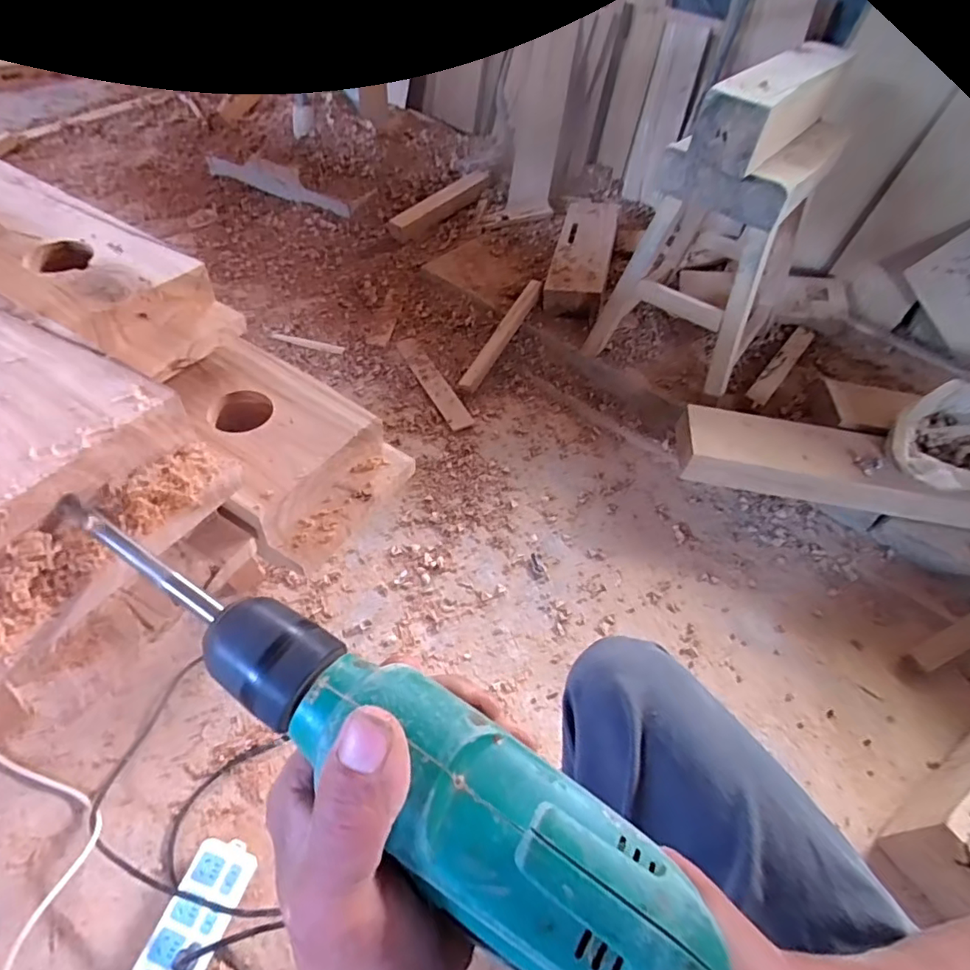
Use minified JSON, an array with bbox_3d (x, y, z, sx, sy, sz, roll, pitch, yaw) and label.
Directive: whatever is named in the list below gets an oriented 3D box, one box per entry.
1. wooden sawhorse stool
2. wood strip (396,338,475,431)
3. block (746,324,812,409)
[{"bbox_3d":[0.474,-0.516,1.173,0.329,0.566,0.418,30,53,18],"label":"wooden sawhorse stool"},{"bbox_3d":[-0.127,-0.257,1.400,0.060,0.008,0.331,-21,58,-20],"label":"wood strip"},{"bbox_3d":[0.702,-0.290,1.329,0.045,0.025,0.313,34,54,20],"label":"block"}]

